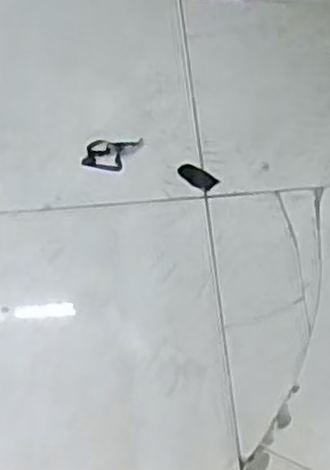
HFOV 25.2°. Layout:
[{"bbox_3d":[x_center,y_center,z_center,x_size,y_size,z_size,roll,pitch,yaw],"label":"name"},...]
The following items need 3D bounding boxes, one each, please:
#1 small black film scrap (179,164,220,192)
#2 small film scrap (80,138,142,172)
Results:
[{"bbox_3d":[0.038,-0.066,0.847,0.050,0.004,0.026,36,61,28],"label":"small black film scrap"},{"bbox_3d":[-0.062,-0.095,0.873,0.068,0.004,0.047,-2,51,2],"label":"small film scrap"}]

